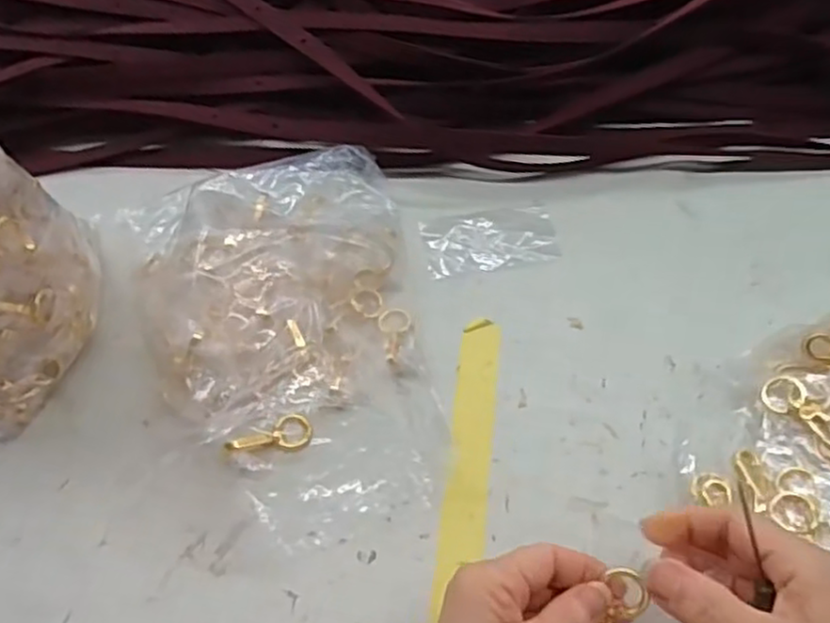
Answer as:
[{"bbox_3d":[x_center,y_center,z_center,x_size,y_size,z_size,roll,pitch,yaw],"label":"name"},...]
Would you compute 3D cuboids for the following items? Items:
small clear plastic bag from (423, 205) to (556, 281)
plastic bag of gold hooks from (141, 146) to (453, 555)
[{"bbox_3d":[0.052,-0.049,0.481,0.089,0.005,0.050,-9,55,-2],"label":"small clear plastic bag"},{"bbox_3d":[-0.077,0.001,0.424,0.169,0.040,0.262,-18,56,-7],"label":"plastic bag of gold hooks"}]

